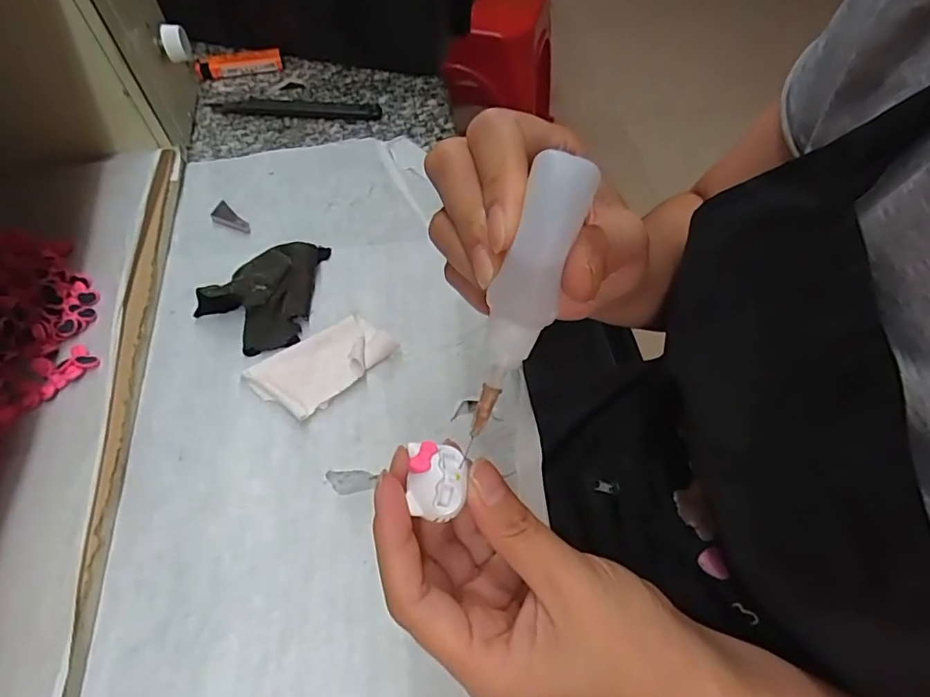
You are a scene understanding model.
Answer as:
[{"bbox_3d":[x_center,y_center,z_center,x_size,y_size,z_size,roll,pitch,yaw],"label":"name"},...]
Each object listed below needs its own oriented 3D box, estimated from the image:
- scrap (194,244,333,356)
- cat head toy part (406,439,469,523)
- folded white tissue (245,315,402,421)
[{"bbox_3d":[-0.121,-0.035,0.354,0.088,0.025,0.059,-35,63,-19],"label":"scrap"},{"bbox_3d":[-0.009,0.043,0.183,0.019,0.007,0.024,1,58,2],"label":"cat head toy part"},{"bbox_3d":[-0.087,0.007,0.333,0.082,0.010,0.050,-38,65,-20],"label":"folded white tissue"}]

